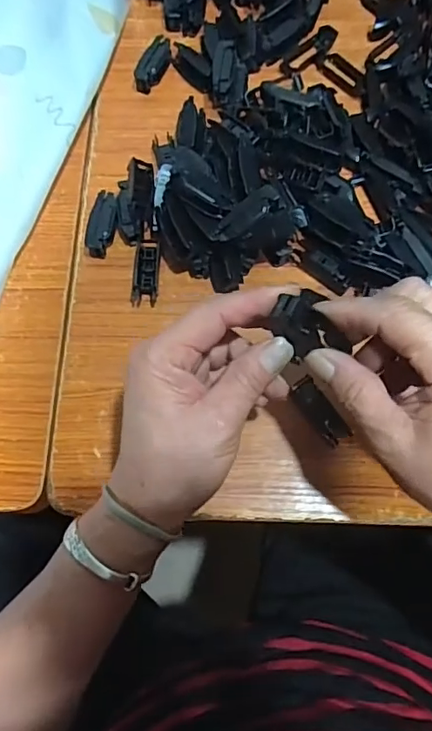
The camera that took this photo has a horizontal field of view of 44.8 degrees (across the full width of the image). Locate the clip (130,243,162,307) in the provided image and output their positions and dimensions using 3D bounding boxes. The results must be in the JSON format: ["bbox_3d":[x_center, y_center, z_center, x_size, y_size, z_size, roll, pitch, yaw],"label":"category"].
[{"bbox_3d":[-0.051,-0.067,0.383,0.019,0.017,0.045,4,72,3],"label":"clip"}]

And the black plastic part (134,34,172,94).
[{"bbox_3d":[-0.051,-0.253,0.440,0.015,0.020,0.047,25,75,10],"label":"black plastic part"}]

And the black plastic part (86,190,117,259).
[{"bbox_3d":[-0.085,-0.106,0.393,0.017,0.013,0.049,10,85,5],"label":"black plastic part"}]

